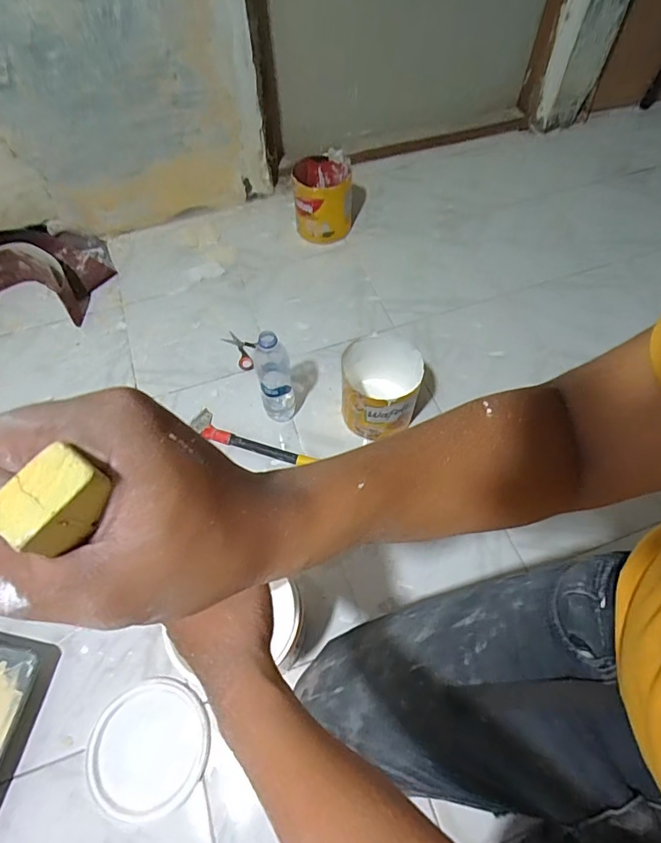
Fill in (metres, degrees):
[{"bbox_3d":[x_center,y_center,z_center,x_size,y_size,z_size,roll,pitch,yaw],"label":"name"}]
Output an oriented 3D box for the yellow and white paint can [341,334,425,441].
[{"bbox_3d":[0.098,-0.063,0.933,0.149,0.149,0.158,4,60,6],"label":"yellow and white paint can"}]

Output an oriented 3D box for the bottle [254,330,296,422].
[{"bbox_3d":[-0.108,-0.086,0.907,0.064,0.232,0.076,-11,60,-3],"label":"bottle"}]

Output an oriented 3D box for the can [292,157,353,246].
[{"bbox_3d":[-0.021,-0.574,1.225,0.142,0.174,0.143,-1,59,2],"label":"can"}]

